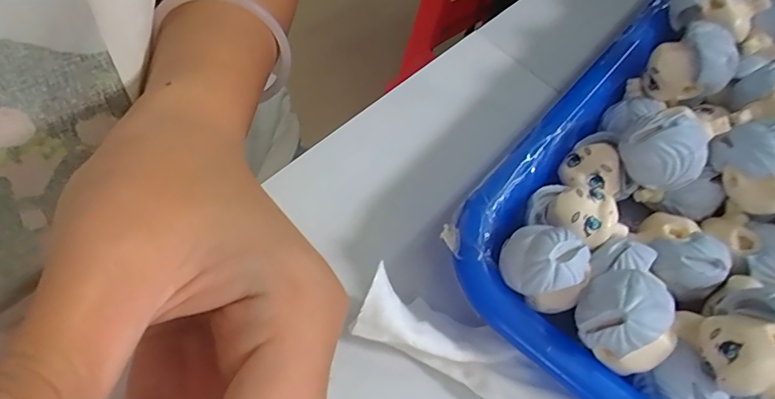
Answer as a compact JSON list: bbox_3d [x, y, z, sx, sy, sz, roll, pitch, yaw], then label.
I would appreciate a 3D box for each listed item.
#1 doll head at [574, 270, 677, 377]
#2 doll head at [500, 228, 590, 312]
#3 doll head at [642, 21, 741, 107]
[{"bbox_3d":[0.060,0.031,0.124,0.018,0.019,0.024,-23,66,-15],"label":"doll head"},{"bbox_3d":[0.044,0.018,0.135,0.019,0.016,0.024,-38,71,-20],"label":"doll head"},{"bbox_3d":[0.104,-0.046,0.168,0.025,0.026,0.023,2,63,-3],"label":"doll head"}]

